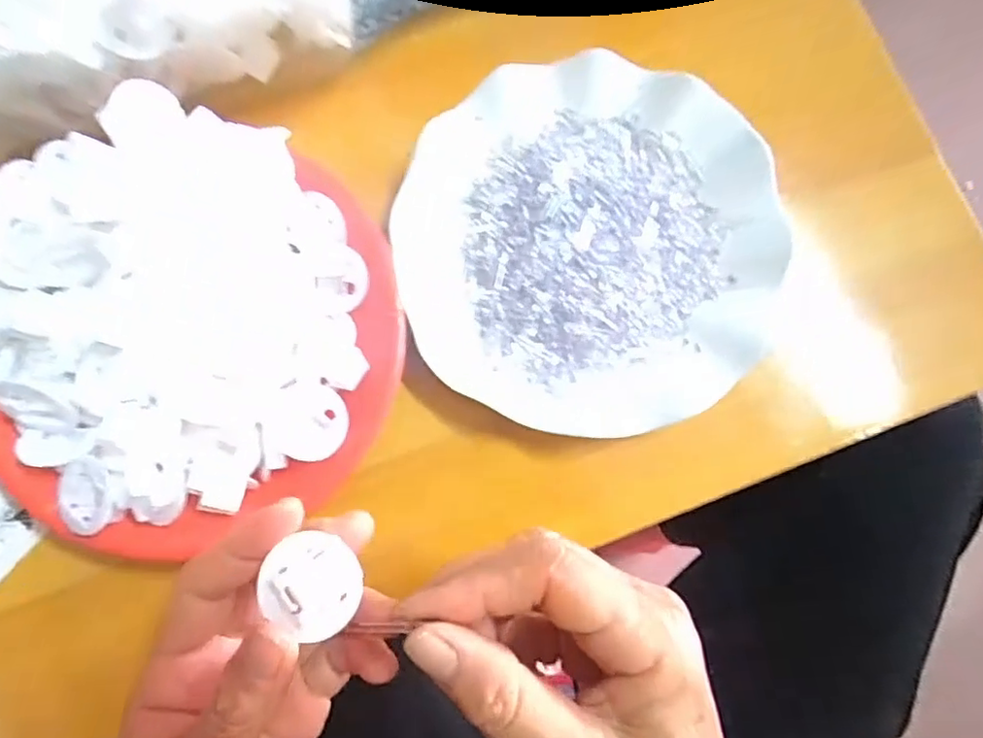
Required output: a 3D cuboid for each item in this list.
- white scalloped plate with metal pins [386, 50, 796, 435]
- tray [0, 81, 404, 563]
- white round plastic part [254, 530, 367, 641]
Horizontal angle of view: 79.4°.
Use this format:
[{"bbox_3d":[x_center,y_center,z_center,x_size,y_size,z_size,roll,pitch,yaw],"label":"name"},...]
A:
[{"bbox_3d":[0.048,-0.063,0.296,0.179,0.036,0.180,0,86,0],"label":"white scalloped plate with metal pins"},{"bbox_3d":[-0.135,-0.022,0.261,0.175,0.052,0.185,0,81,-1],"label":"tray"},{"bbox_3d":[-0.056,0.069,0.190,0.031,0.006,0.031,15,65,-34],"label":"white round plastic part"}]

